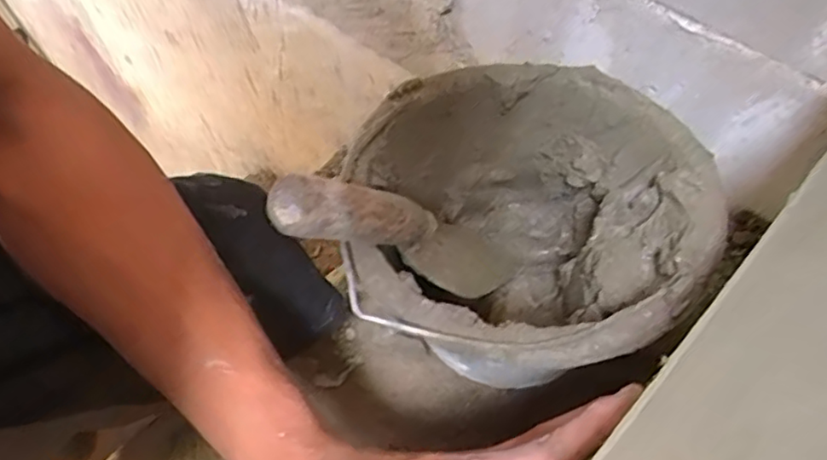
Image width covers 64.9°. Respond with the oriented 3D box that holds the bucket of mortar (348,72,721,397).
[{"bbox_3d":[0.078,0.009,0.487,0.236,0.152,0.242,1,55,-1],"label":"bucket of mortar"}]

